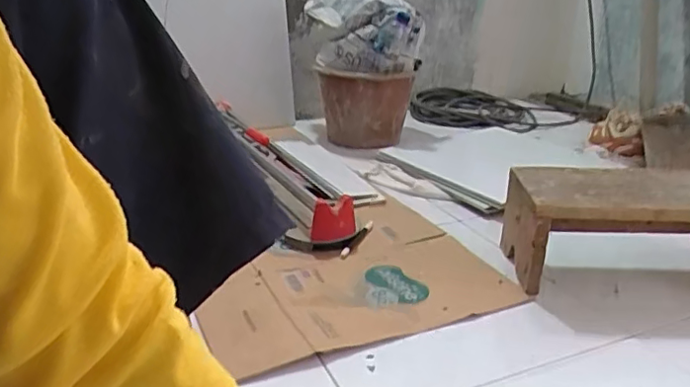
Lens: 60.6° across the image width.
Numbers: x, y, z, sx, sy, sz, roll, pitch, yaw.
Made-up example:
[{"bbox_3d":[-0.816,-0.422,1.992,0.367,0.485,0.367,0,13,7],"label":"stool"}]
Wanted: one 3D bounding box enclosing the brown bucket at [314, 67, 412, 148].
[{"bbox_3d":[0.049,-0.222,1.542,0.243,0.185,0.214,3,22,2],"label":"brown bucket"}]

